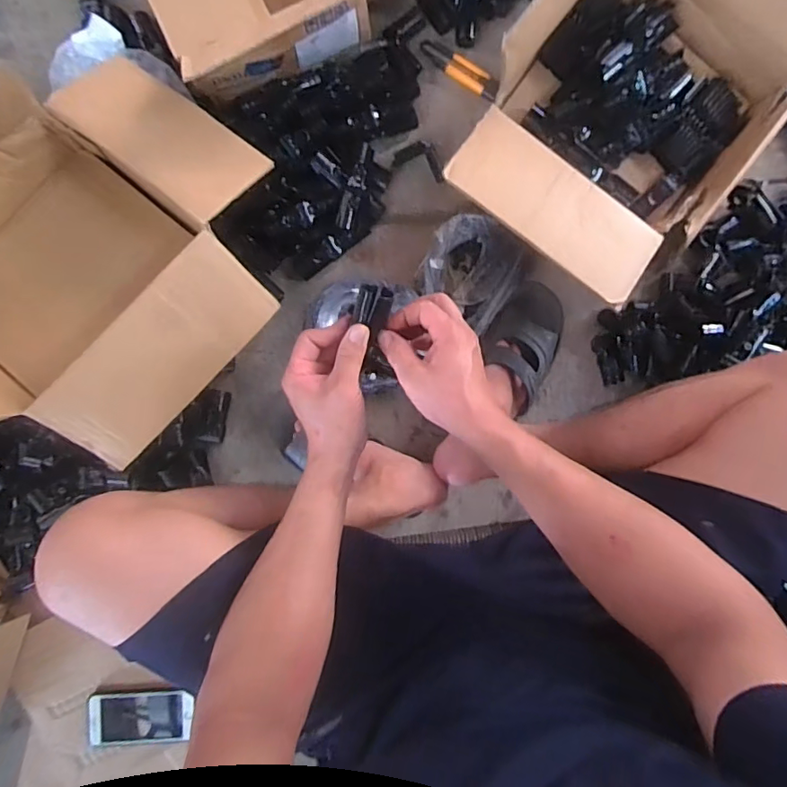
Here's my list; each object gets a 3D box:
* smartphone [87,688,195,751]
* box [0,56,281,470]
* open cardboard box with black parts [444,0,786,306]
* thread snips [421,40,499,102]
[{"bbox_3d":[-0.404,0.520,0.840,0.152,0.013,0.087,-1,85,-11],"label":"smartphone"},{"bbox_3d":[-0.382,-0.150,0.641,0.388,0.229,0.496,41,88,-1],"label":"box"},{"bbox_3d":[0.328,-0.386,0.676,0.316,0.236,0.480,40,88,-1],"label":"open cardboard box with black parts"},{"bbox_3d":[0.104,-0.506,0.817,0.136,0.027,0.031,38,88,-1],"label":"thread snips"}]

